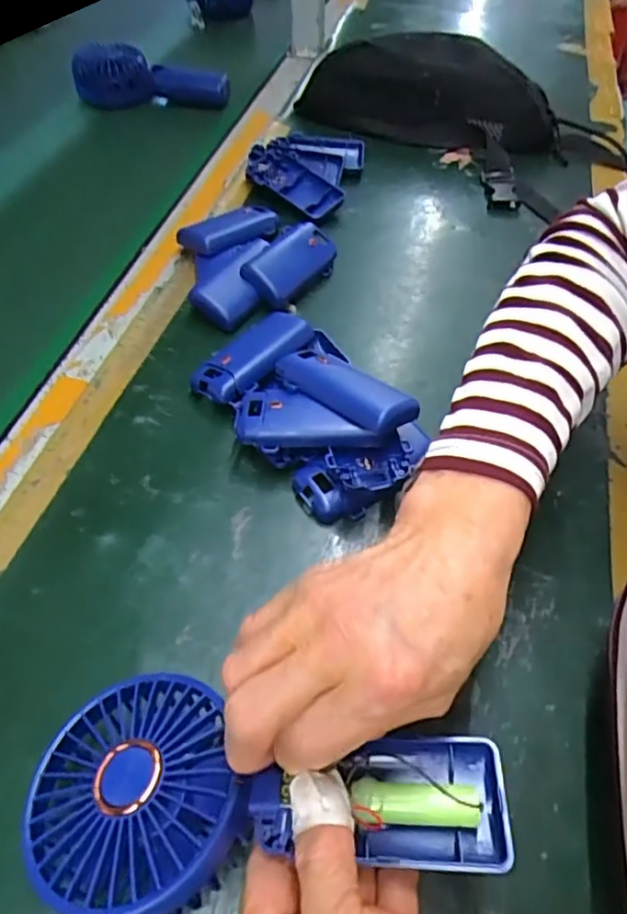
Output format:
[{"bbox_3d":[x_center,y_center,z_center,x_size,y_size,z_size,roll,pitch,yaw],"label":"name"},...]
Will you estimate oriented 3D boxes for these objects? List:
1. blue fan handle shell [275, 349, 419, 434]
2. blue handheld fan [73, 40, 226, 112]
[{"bbox_3d":[0.019,-0.046,0.367,0.095,0.017,0.036,35,59,21],"label":"blue fan handle shell"},{"bbox_3d":[-0.193,-0.457,0.716,0.184,0.062,0.048,8,53,3],"label":"blue handheld fan"}]

